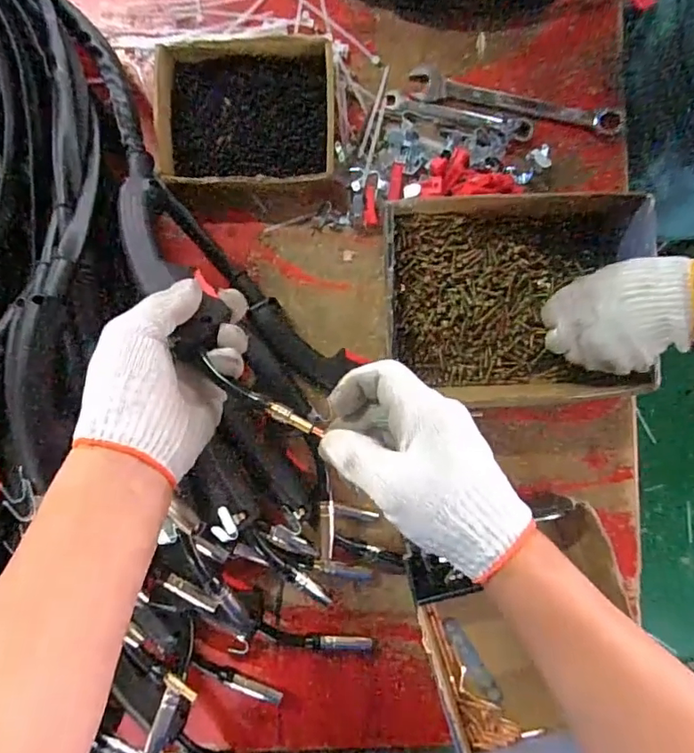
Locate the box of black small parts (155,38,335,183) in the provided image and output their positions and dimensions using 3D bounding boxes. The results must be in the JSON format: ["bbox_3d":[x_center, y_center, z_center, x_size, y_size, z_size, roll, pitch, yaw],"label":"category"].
[{"bbox_3d":[-0.100,-0.256,0.521,0.173,0.039,0.133,-3,92,-3],"label":"box of black small parts"}]

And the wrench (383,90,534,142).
[{"bbox_3d":[0.114,-0.268,0.539,0.154,0.006,0.023,12,91,-3],"label":"wrench"}]

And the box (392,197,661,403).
[{"bbox_3d":[0.160,-0.074,0.515,0.245,0.074,0.197,-3,92,-3],"label":"box"}]

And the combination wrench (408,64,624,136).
[{"bbox_3d":[0.175,-0.283,0.538,0.215,0.020,0.035,12,91,-3],"label":"combination wrench"}]

